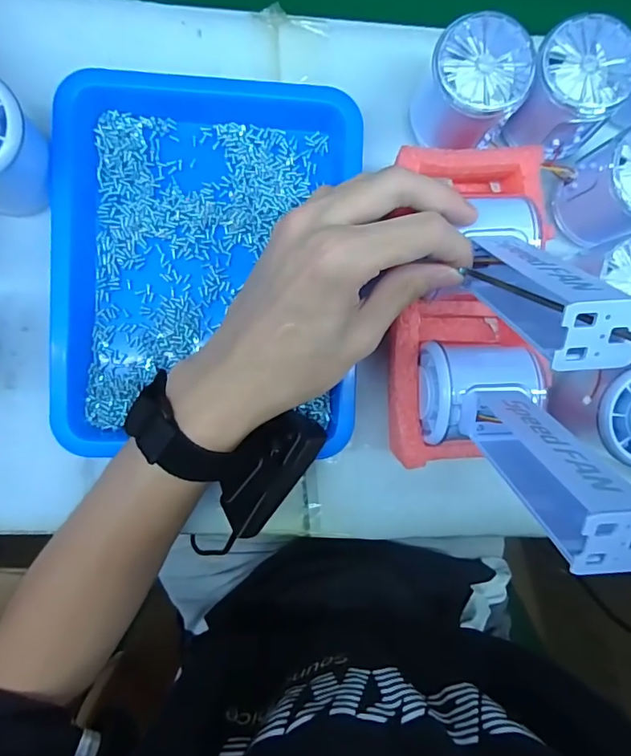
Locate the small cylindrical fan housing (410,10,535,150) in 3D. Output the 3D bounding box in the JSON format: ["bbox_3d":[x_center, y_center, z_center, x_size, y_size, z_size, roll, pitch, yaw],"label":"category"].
[{"bbox_3d":[0.089,-0.169,0.284,0.052,0.053,0.053,0,91,-5],"label":"small cylindrical fan housing"}]

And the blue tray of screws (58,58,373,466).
[{"bbox_3d":[-0.063,-0.071,0.290,0.172,0.024,0.225,1,91,-5],"label":"blue tray of screws"}]

